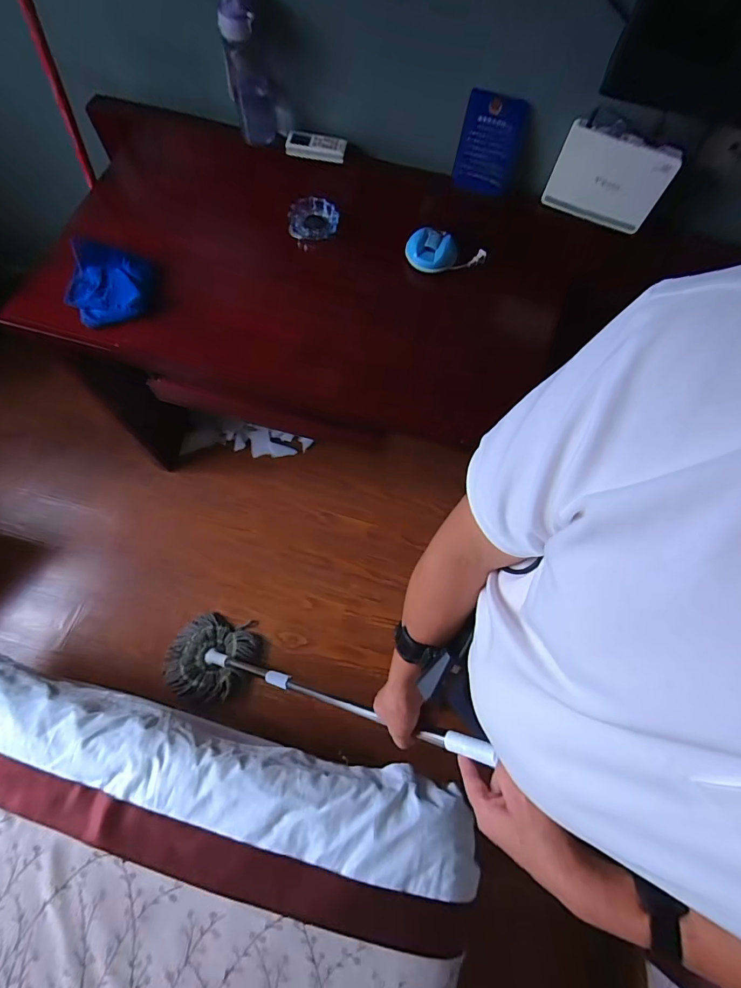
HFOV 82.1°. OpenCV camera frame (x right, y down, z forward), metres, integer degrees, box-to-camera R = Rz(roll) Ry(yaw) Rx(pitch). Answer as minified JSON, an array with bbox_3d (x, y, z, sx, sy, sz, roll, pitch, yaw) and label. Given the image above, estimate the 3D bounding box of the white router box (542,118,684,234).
[{"bbox_3d":[0.451,-0.597,0.812,0.202,0.147,0.022,22,70,5],"label":"white router box"}]

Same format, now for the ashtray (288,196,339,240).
[{"bbox_3d":[-0.135,-0.651,1.006,0.115,0.038,0.098,0,70,-3],"label":"ashtray"}]

